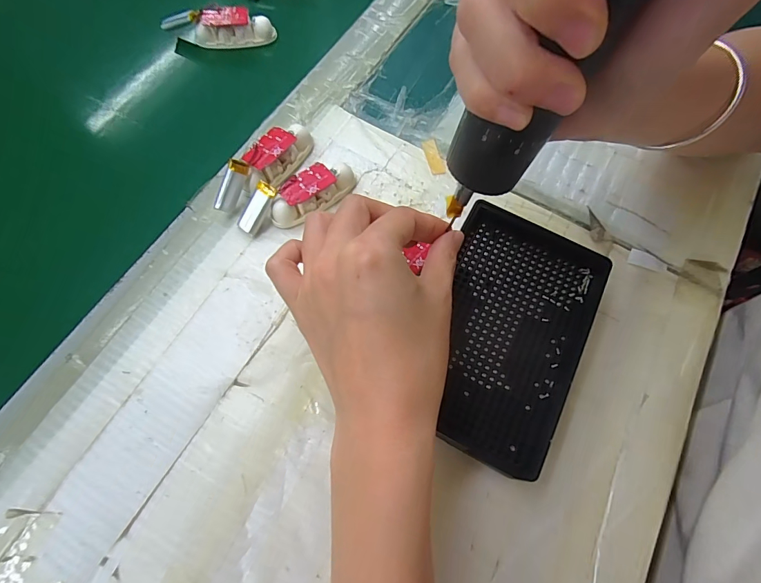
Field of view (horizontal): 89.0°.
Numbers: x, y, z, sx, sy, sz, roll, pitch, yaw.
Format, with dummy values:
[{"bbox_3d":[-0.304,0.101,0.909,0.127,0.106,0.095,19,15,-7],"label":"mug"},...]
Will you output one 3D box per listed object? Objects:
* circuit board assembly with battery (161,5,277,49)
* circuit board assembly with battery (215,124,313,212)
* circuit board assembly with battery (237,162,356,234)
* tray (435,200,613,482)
[{"bbox_3d":[-0.131,-0.215,0.316,0.084,0.028,0.011,-8,33,-7],"label":"circuit board assembly with battery"},{"bbox_3d":[-0.077,-0.086,0.261,0.022,0.029,0.083,33,71,10],"label":"circuit board assembly with battery"},{"bbox_3d":[-0.054,-0.063,0.257,0.081,0.023,0.023,-28,73,-12],"label":"circuit board assembly with battery"},{"bbox_3d":[0.072,0.025,0.228,0.087,0.028,0.137,26,70,8],"label":"tray"}]

